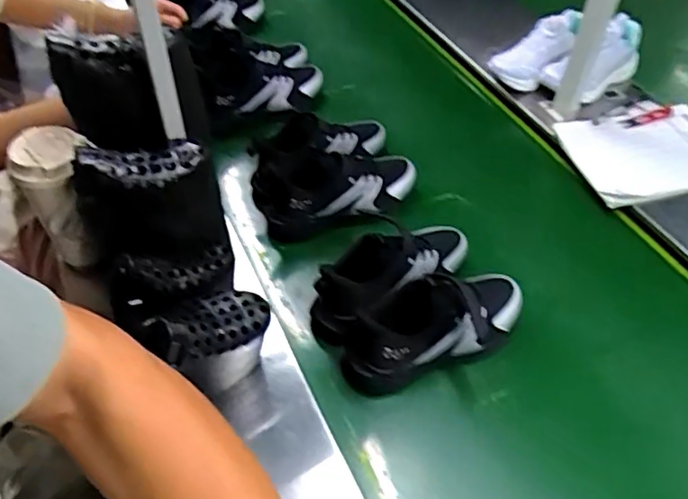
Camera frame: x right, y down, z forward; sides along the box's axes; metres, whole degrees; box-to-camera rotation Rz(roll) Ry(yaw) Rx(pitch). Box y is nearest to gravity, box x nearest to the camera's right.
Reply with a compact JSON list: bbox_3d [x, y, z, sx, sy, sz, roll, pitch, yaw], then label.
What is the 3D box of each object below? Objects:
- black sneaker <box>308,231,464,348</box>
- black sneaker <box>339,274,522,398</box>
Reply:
[{"bbox_3d":[0.066,0.020,0.767,0.099,0.114,0.233,35,57,26],"label":"black sneaker"},{"bbox_3d":[0.115,0.087,0.732,0.247,0.133,0.085,-19,53,-14],"label":"black sneaker"}]

